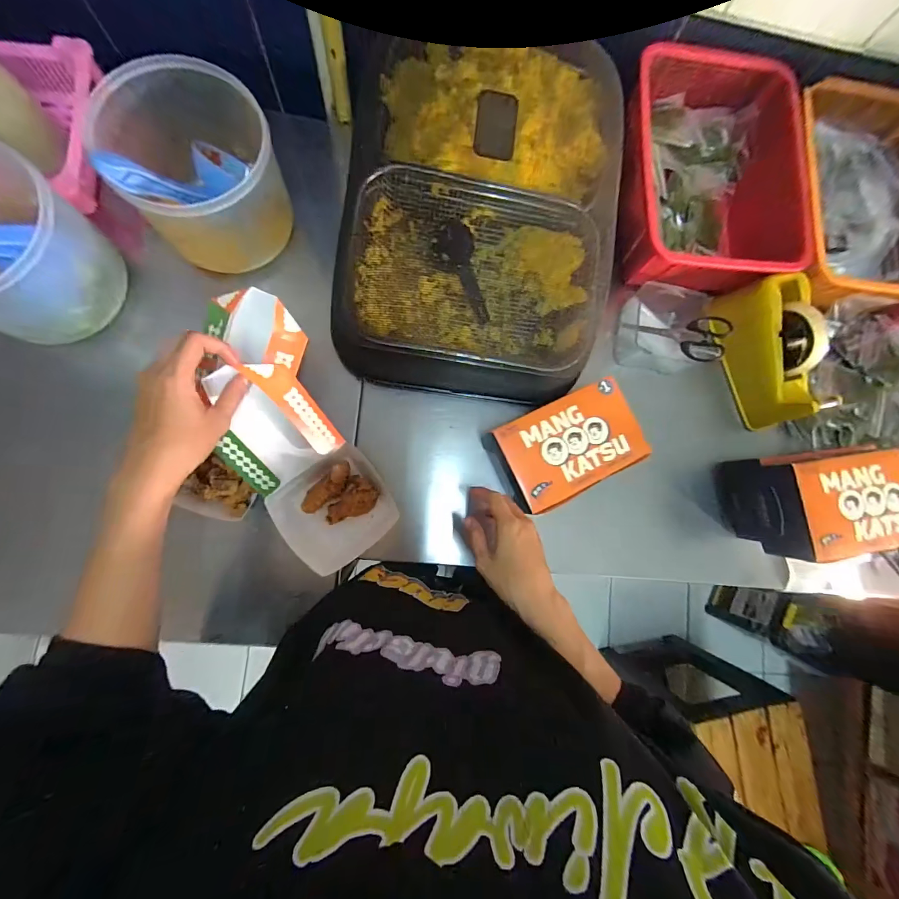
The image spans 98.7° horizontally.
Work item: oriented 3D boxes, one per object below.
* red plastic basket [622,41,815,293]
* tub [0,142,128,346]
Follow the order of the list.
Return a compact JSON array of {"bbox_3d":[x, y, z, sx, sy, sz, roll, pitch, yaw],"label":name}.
[{"bbox_3d":[0.356,-0.383,0.553,0.233,0.107,0.324,1,84,-8],"label":"red plastic basket"},{"bbox_3d":[-0.466,-0.219,0.402,0.167,0.120,0.139,38,80,-2],"label":"tub"}]

